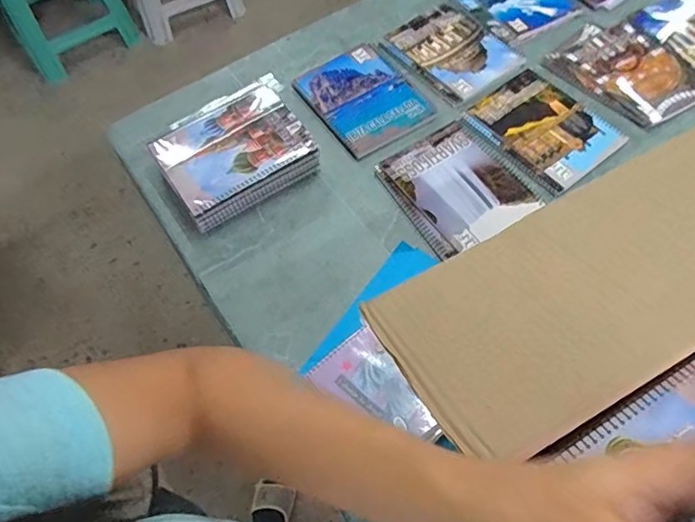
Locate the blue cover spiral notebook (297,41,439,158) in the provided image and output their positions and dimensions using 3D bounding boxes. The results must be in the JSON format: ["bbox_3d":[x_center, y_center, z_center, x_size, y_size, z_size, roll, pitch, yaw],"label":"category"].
[{"bbox_3d":[0.025,-0.268,0.832,0.159,0.014,0.216,-29,64,-16],"label":"blue cover spiral notebook"}]

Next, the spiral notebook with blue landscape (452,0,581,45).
[{"bbox_3d":[0.303,-0.481,0.949,0.185,0.007,0.200,-28,64,-16],"label":"spiral notebook with blue landscape"}]

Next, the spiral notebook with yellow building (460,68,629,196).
[{"bbox_3d":[0.298,-0.205,0.790,0.172,0.007,0.200,-36,66,-19],"label":"spiral notebook with yellow building"}]

